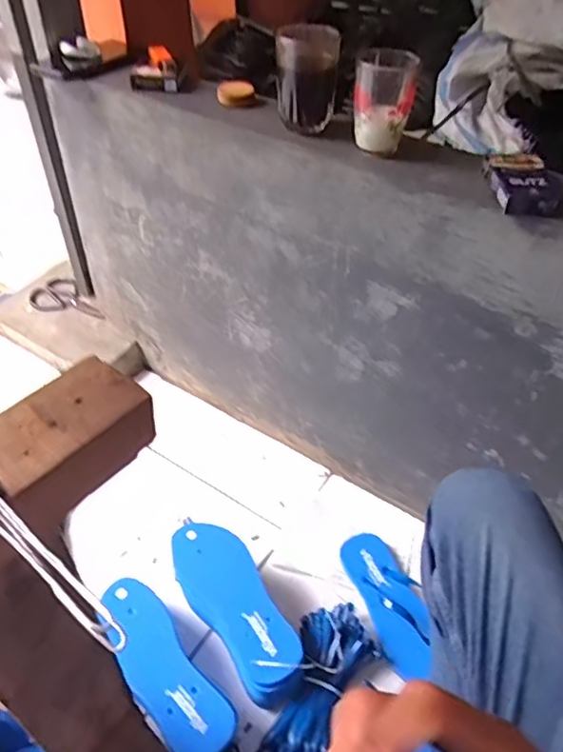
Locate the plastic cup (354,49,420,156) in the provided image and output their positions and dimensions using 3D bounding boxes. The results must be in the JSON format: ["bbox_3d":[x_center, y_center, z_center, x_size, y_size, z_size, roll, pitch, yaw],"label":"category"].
[{"bbox_3d":[0.114,-0.305,0.642,0.062,0.088,0.073,7,46,8],"label":"plastic cup"}]

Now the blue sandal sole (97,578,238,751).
[{"bbox_3d":[-0.144,0.345,0.697,0.076,0.025,0.238,-30,52,-26],"label":"blue sandal sole"}]

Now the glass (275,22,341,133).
[{"bbox_3d":[0.030,-0.343,0.670,0.067,0.095,0.071,4,45,4],"label":"glass"}]

